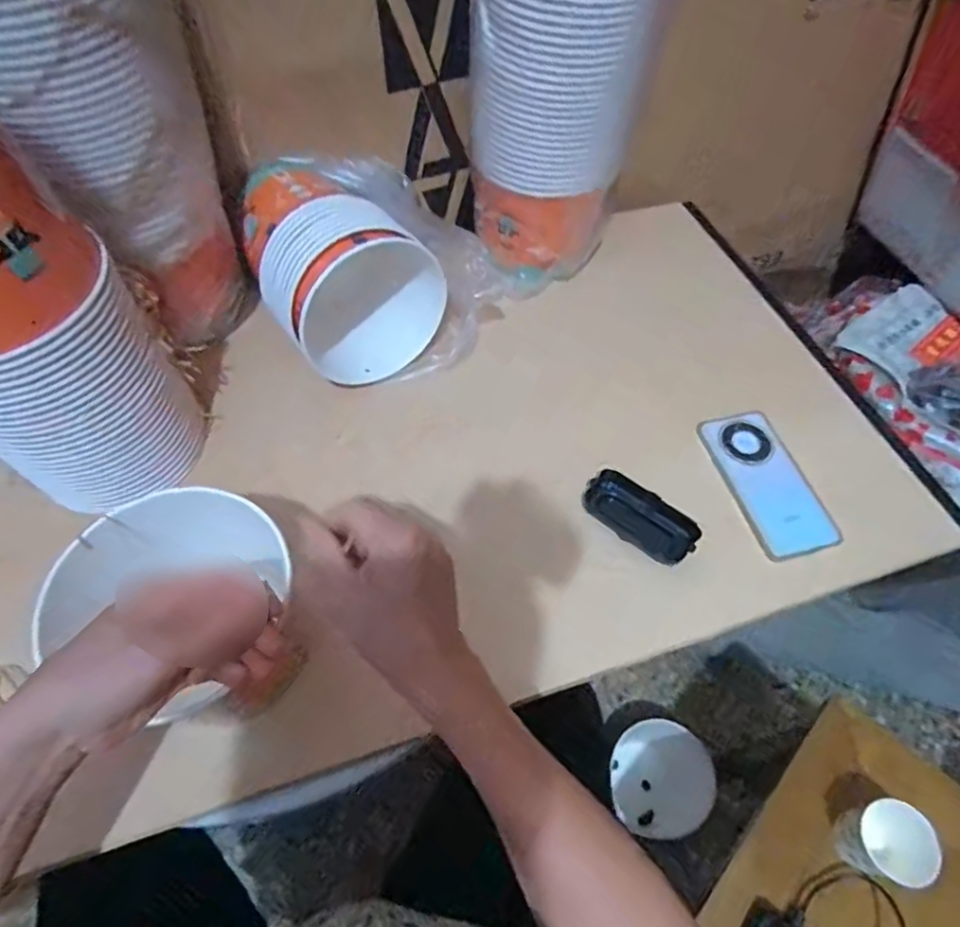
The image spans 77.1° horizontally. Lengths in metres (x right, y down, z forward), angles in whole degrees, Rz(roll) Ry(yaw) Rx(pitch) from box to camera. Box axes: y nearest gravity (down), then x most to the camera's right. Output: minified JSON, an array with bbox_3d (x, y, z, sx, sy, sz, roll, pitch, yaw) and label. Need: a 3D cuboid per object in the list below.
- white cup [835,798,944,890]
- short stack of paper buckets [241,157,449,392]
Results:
[{"bbox_3d":[0.390,0.367,0.586,0.067,0.078,0.068,17,59,9],"label":"white cup"},{"bbox_3d":[-0.158,-0.227,0.661,0.173,0.155,0.231,-23,62,-15],"label":"short stack of paper buckets"}]

